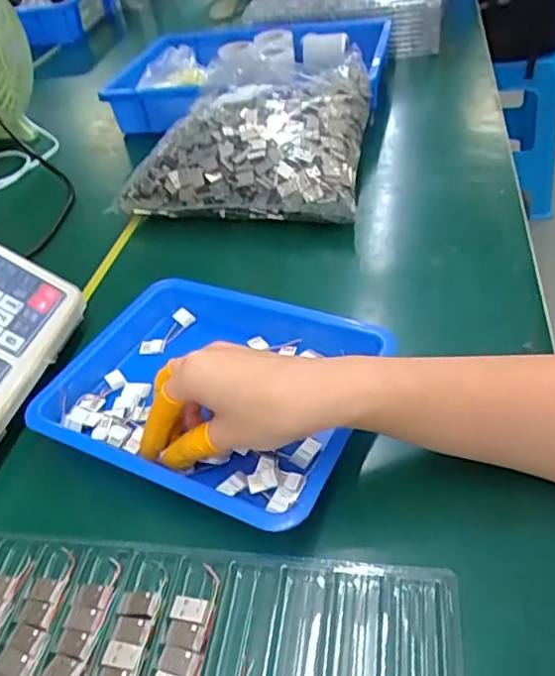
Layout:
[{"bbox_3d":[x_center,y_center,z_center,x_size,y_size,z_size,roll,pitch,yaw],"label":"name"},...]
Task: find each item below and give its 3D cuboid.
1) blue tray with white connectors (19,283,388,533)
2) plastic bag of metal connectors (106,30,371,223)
[{"bbox_3d":[-0.045,0.033,0.406,0.204,0.035,0.166,17,47,22],"label":"blue tray with white connectors"},{"bbox_3d":[-0.026,-0.225,0.615,0.230,0.111,0.218,5,44,16],"label":"plastic bag of metal connectors"}]

